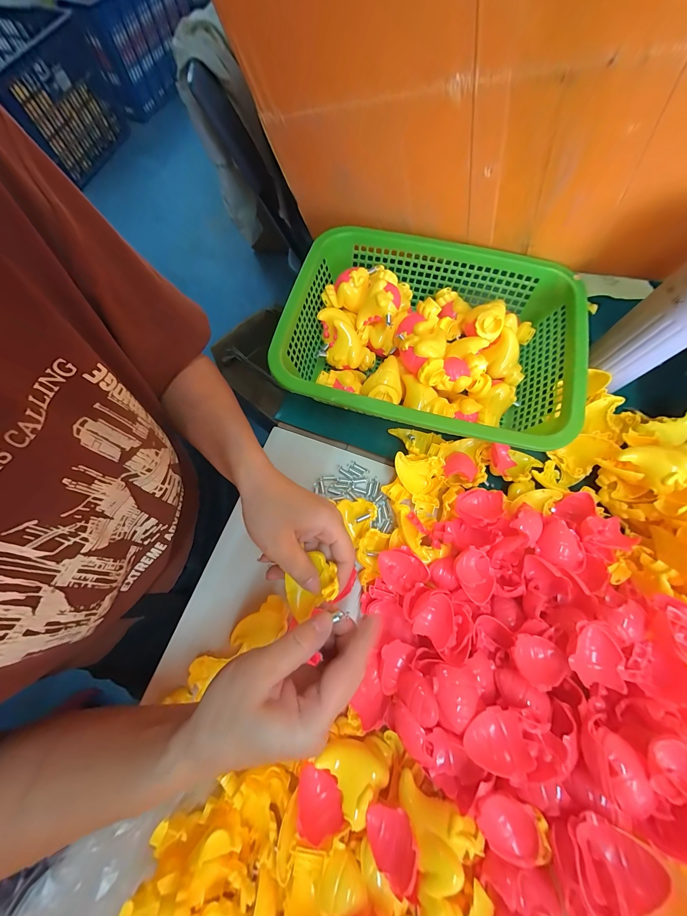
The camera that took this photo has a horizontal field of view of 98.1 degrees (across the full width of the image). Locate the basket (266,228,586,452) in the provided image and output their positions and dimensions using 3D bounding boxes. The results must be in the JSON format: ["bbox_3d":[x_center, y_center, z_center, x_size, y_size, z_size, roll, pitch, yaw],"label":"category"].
[{"bbox_3d":[0.103,-0.153,0.391,0.326,0.077,0.263,15,72,6],"label":"basket"}]

